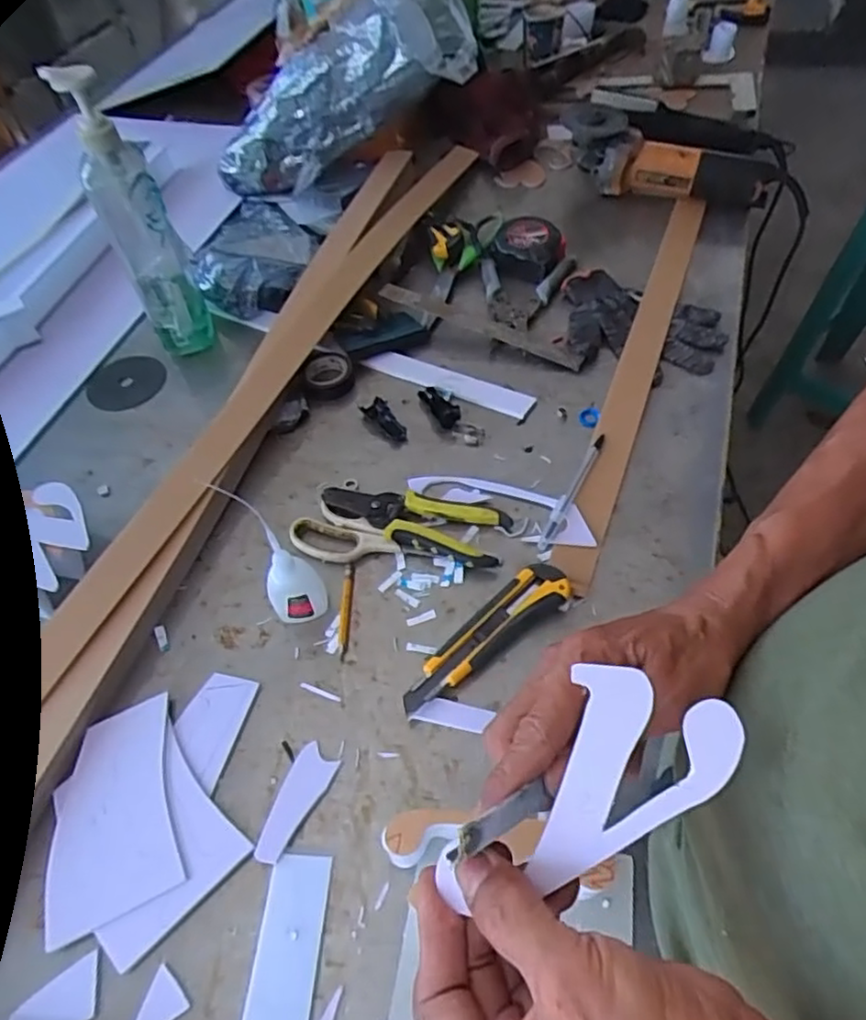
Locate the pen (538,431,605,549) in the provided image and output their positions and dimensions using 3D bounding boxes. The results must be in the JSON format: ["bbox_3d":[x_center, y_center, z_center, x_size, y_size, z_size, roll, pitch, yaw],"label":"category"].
[{"bbox_3d":[0.130,-0.019,0.611,0.012,0.007,0.142,23,58,20],"label":"pen"}]

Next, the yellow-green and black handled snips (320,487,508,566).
[{"bbox_3d":[-0.017,0.003,0.603,0.170,0.023,0.069,16,56,16],"label":"yellow-green and black handled snips"}]

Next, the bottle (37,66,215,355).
[{"bbox_3d":[-0.296,-0.282,0.675,0.064,0.282,0.075,-25,55,-13],"label":"bottle"}]

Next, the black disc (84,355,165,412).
[{"bbox_3d":[-0.352,-0.147,0.754,0.083,0.004,0.087,-2,53,3],"label":"black disc"}]

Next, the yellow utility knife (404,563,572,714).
[{"bbox_3d":[0.043,0.101,0.526,0.161,0.021,0.041,-37,59,-21],"label":"yellow utility knife"}]

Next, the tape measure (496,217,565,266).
[{"bbox_3d":[0.119,-0.330,0.826,0.086,0.038,0.073,15,56,15],"label":"tape measure"}]

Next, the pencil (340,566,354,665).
[{"bbox_3d":[-0.073,0.085,0.558,0.009,0.008,0.089,-3,53,2],"label":"pencil"}]

